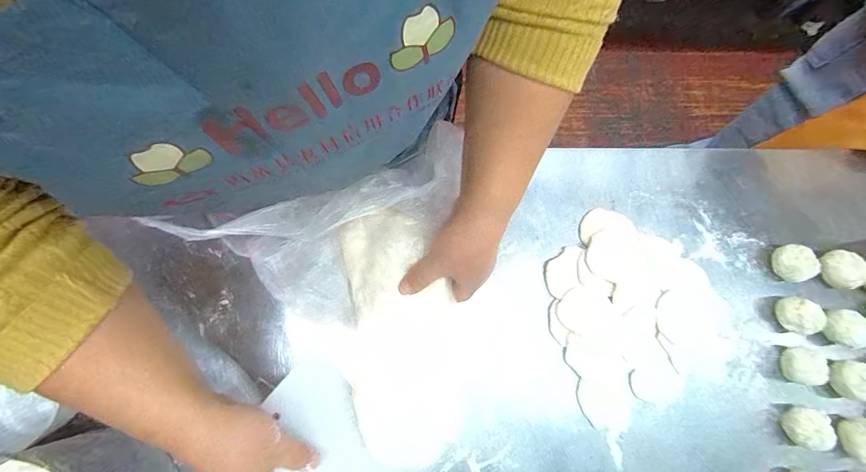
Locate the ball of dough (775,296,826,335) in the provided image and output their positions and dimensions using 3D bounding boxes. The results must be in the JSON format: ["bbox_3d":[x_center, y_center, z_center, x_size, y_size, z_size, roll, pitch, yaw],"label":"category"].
[{"bbox_3d":[0.390,0.085,0.419,0.035,0.028,0.038,7,78,0],"label":"ball of dough"}]

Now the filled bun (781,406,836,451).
[{"bbox_3d":[0.378,0.195,0.401,0.037,0.035,0.039,9,78,0],"label":"filled bun"}]

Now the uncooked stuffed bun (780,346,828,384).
[{"bbox_3d":[0.383,0.135,0.409,0.029,0.032,0.036,6,78,0],"label":"uncooked stuffed bun"}]

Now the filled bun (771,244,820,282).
[{"bbox_3d":[0.395,0.030,0.430,0.033,0.028,0.039,-1,78,-1],"label":"filled bun"}]

